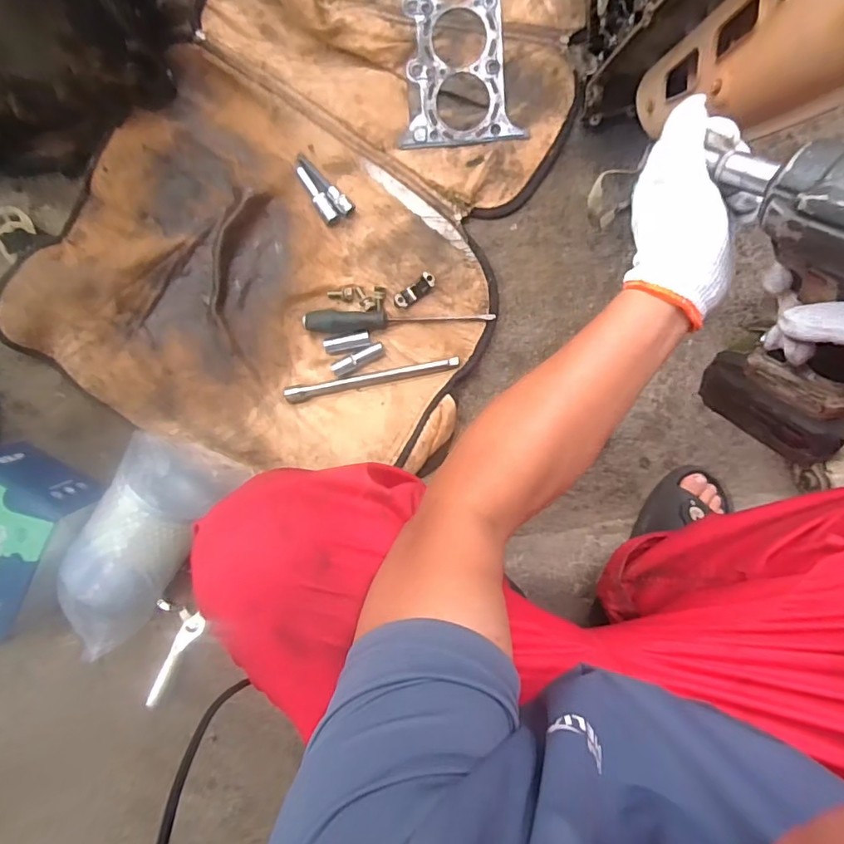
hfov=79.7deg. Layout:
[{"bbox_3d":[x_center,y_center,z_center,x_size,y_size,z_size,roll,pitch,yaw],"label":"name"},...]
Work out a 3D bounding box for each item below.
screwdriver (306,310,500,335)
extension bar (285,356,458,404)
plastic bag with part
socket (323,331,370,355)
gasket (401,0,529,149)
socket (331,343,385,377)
[{"bbox_3d":[-0.032,-0.140,0.693,0.261,0.038,0.030,-2,99,1],"label":"screwdriver"},{"bbox_3d":[-0.072,-0.059,0.720,0.248,0.017,0.020,-10,98,3],"label":"extension bar"},{"bbox_3d":[-0.406,0.162,0.715,0.130,0.102,0.305,33,98,-4],"label":"plastic bag with part"},{"bbox_3d":[-0.104,-0.110,0.705,0.063,0.021,0.022,-15,98,-10],"label":"socket"},{"bbox_3d":[0.045,-0.527,0.641,0.151,0.011,0.323,-3,99,1],"label":"gasket"},{"bbox_3d":[-0.089,-0.087,0.707,0.078,0.014,0.021,-25,98,5],"label":"socket"}]

